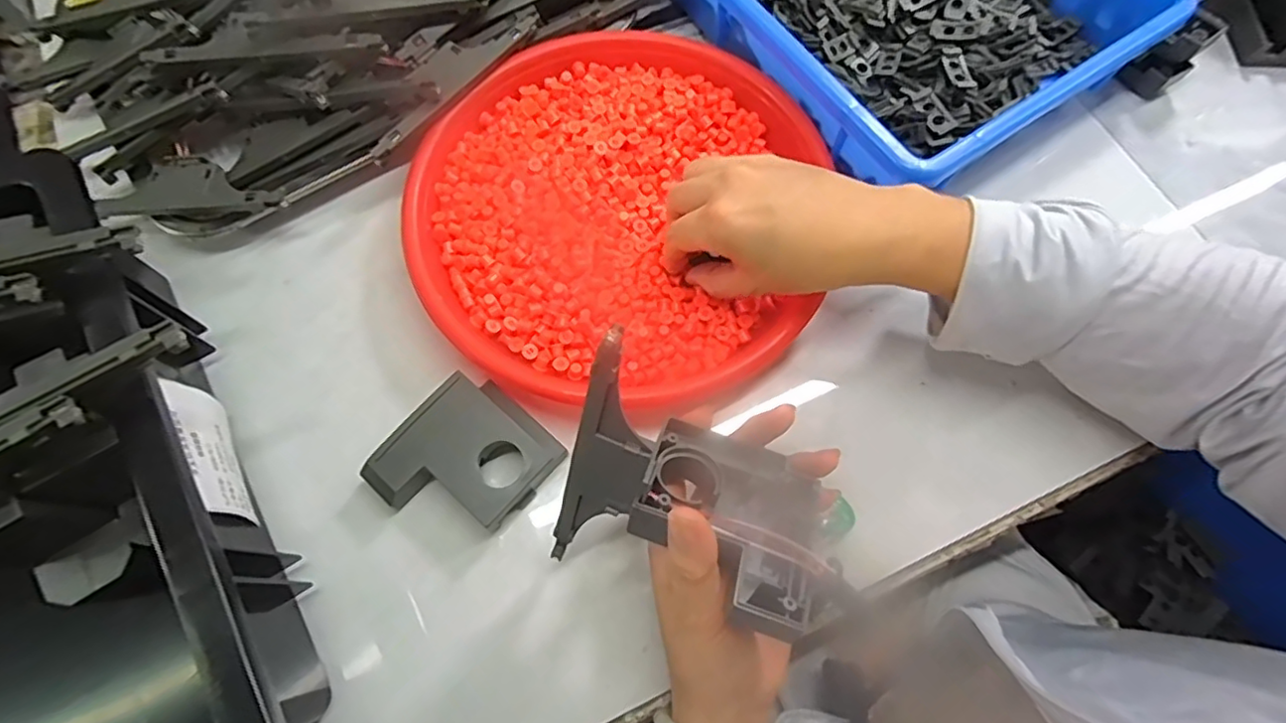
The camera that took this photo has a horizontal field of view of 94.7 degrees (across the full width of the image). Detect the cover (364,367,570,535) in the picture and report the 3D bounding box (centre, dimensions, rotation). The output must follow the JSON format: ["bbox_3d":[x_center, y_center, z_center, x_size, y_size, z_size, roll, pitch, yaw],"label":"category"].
[{"bbox_3d":[-0.094,0.053,0.314,0.072,0.027,0.079,39,75,12],"label":"cover"}]

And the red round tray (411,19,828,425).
[{"bbox_3d":[-0.011,-0.095,0.363,0.247,0.028,0.250,-1,71,1],"label":"red round tray"}]

